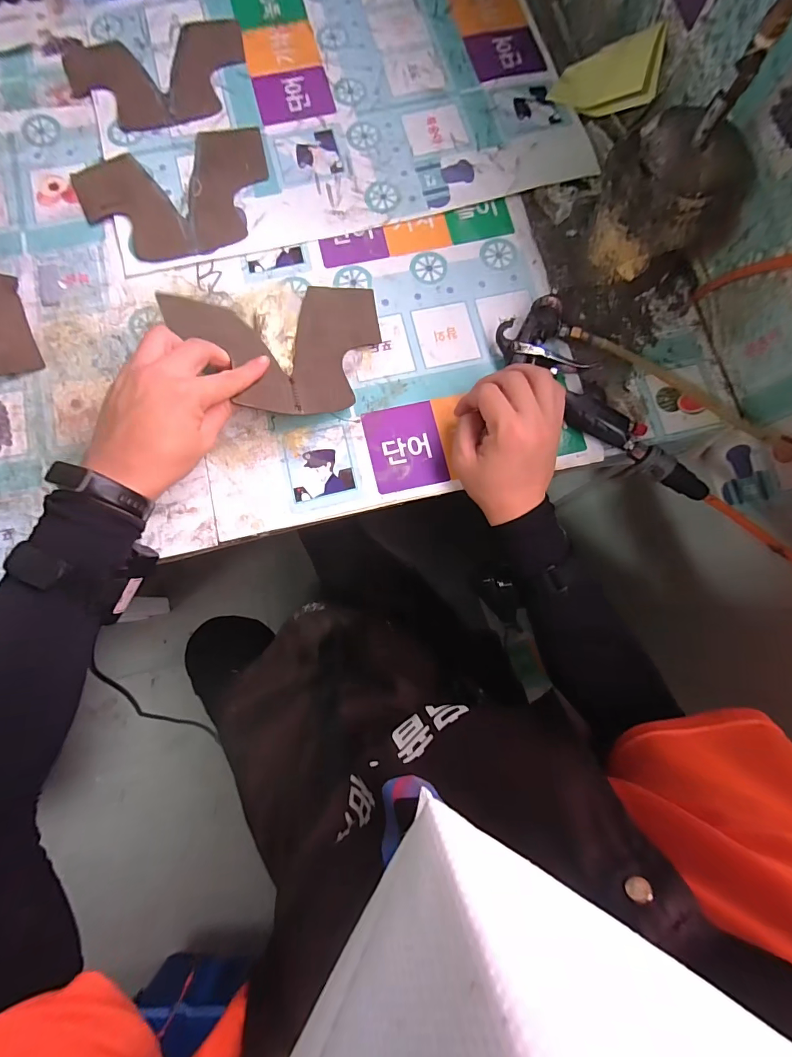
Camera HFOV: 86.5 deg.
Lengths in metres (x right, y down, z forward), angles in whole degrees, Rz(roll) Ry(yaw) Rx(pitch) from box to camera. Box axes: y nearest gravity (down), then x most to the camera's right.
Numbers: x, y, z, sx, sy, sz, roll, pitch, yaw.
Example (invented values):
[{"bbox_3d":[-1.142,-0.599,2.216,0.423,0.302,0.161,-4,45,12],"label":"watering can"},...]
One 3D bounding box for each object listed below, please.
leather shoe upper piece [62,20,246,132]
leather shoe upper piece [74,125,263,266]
[{"bbox_3d":[-0.270,-0.514,0.477,0.197,0.004,0.141,-13,80,-2],"label":"leather shoe upper piece"},{"bbox_3d":[-0.231,-0.353,0.449,0.198,0.008,0.141,-18,80,-3],"label":"leather shoe upper piece"}]

